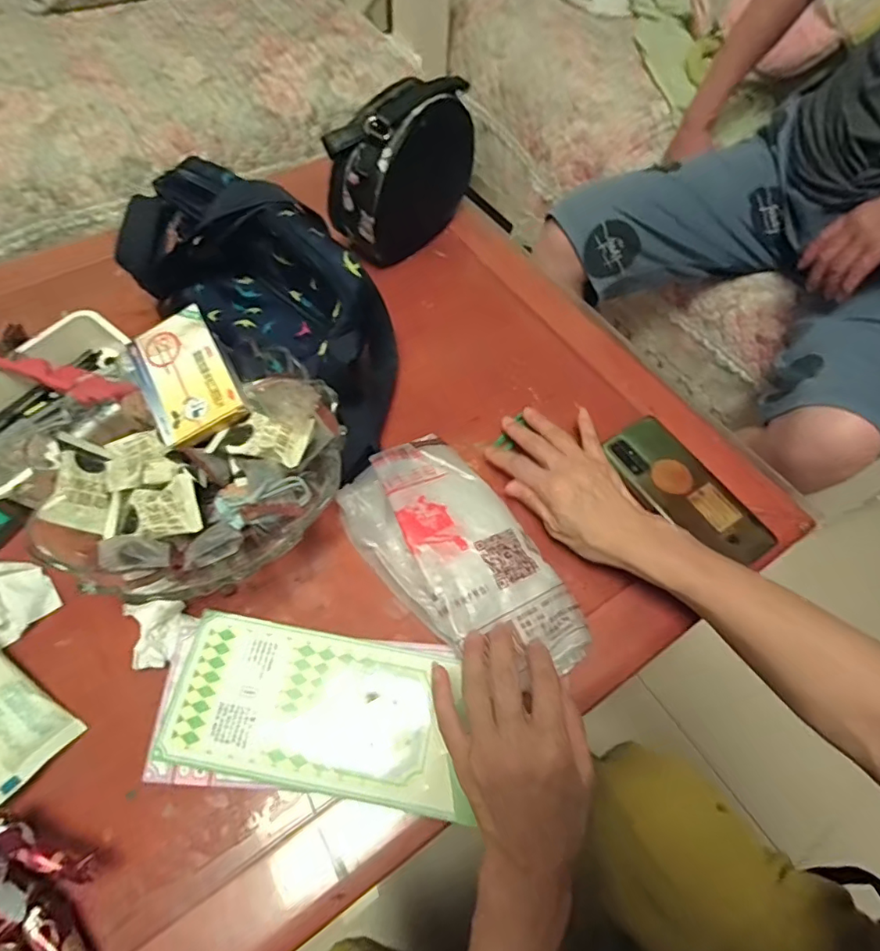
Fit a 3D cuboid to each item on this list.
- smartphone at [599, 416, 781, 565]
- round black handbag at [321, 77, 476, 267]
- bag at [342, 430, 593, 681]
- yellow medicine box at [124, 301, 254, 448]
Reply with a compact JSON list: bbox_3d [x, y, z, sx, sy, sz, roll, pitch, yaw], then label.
[{"bbox_3d":[0.227,0.012,0.487,0.069,0.008,0.156,-32,68,-19],"label":"smartphone"},{"bbox_3d":[-0.038,-0.345,0.597,0.072,0.143,0.178,31,64,13],"label":"round black handbag"},{"bbox_3d":[0.016,0.061,0.421,0.119,0.044,0.217,-30,67,-18],"label":"bag"},{"bbox_3d":[-0.198,-0.078,0.423,0.070,0.016,0.103,-29,76,3],"label":"yellow medicine box"}]

